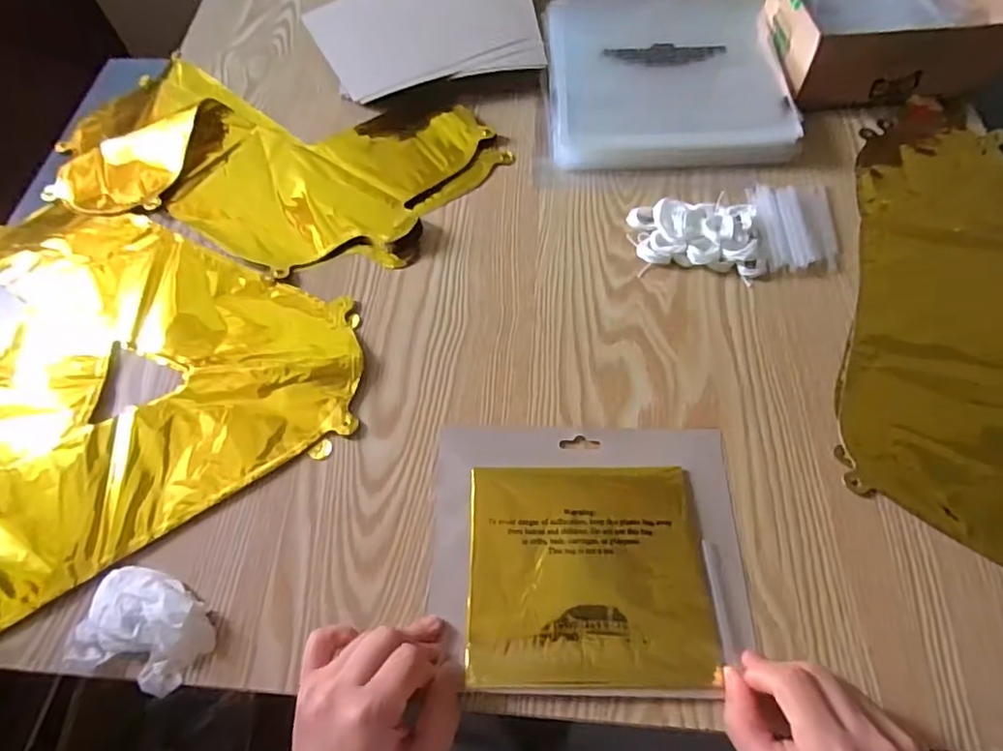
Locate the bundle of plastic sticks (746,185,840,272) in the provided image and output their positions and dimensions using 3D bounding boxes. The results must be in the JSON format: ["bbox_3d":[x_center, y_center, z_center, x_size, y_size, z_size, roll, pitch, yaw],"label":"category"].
[{"bbox_3d":[0.240,-0.124,0.475,0.066,0.014,0.089,4,62,5],"label":"bundle of plastic sticks"}]

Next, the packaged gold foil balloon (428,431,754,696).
[{"bbox_3d":[0.053,0.108,0.369,0.191,0.010,0.164,0,62,3],"label":"packaged gold foil balloon"}]

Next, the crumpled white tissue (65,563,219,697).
[{"bbox_3d":[-0.214,0.150,0.348,0.077,0.019,0.058,16,64,11],"label":"crumpled white tissue"}]

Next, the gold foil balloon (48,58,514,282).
[{"bbox_3d":[-0.229,-0.205,0.542,0.420,0.018,0.218,15,63,11],"label":"gold foil balloon"}]

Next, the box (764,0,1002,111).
[{"bbox_3d":[0.352,-0.320,0.539,0.194,0.069,0.139,-4,61,0],"label":"box"}]

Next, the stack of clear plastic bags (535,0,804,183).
[{"bbox_3d":[0.151,-0.307,0.574,0.219,0.027,0.265,1,62,3],"label":"stack of clear plastic bags"}]

